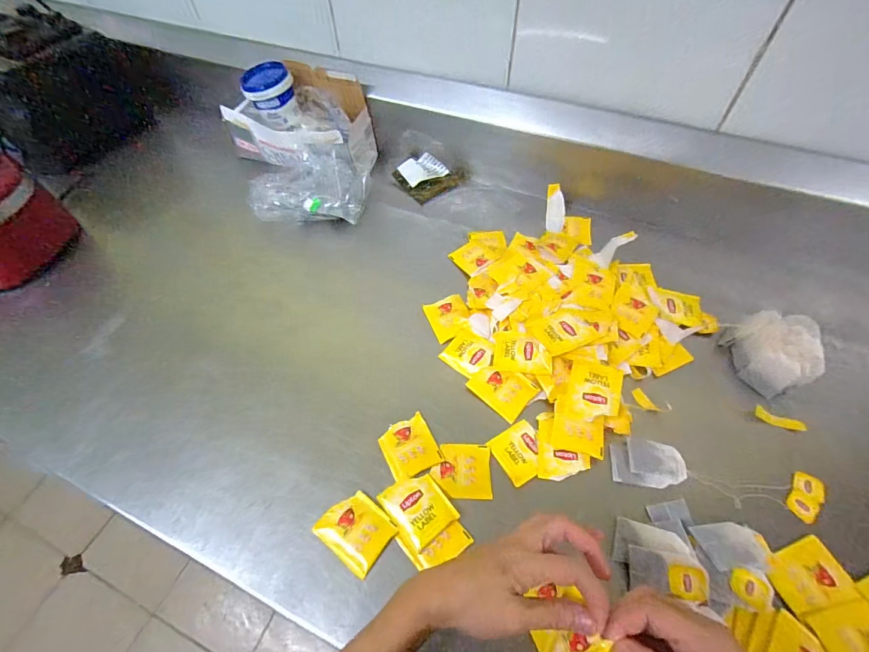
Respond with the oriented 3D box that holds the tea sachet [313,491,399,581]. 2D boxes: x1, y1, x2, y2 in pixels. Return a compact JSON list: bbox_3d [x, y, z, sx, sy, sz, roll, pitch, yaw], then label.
[{"bbox_3d":[-0.079,0.204,0.400,0.068,0.004,0.057,34,63,20],"label":"tea sachet"}]

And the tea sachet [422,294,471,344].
[{"bbox_3d":[0.021,-0.014,0.549,0.057,0.012,0.069,-19,59,-12],"label":"tea sachet"}]

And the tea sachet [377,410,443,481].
[{"bbox_3d":[-0.028,0.137,0.450,0.057,0.004,0.061,-23,60,-14],"label":"tea sachet"}]

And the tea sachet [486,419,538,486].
[{"bbox_3d":[0.096,0.140,0.444,0.054,0.006,0.056,-28,61,-17],"label":"tea sachet"}]

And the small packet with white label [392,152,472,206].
[{"bbox_3d":[-0.009,-0.269,0.711,0.111,0.020,0.092,-33,62,-19],"label":"small packet with white label"}]

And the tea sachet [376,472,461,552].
[{"bbox_3d":[-0.016,0.184,0.407,0.056,0.007,0.067,-35,63,-20],"label":"tea sachet"}]

